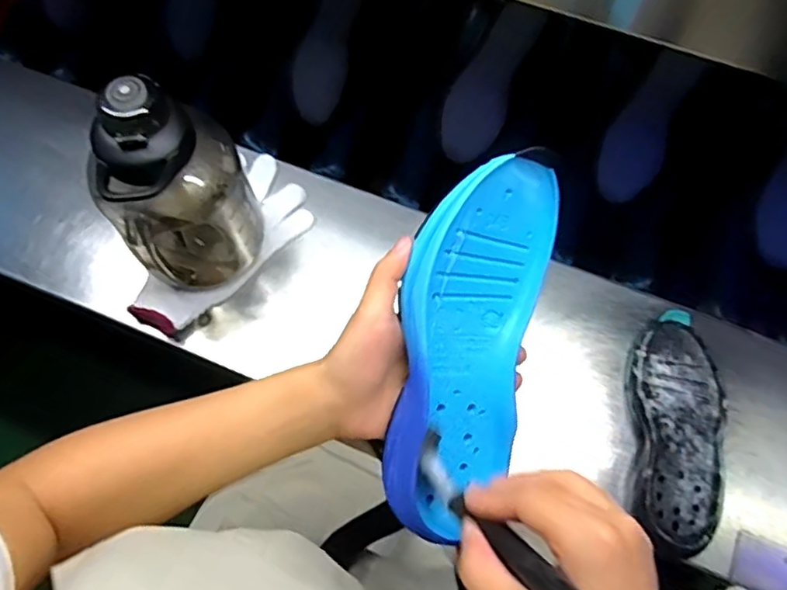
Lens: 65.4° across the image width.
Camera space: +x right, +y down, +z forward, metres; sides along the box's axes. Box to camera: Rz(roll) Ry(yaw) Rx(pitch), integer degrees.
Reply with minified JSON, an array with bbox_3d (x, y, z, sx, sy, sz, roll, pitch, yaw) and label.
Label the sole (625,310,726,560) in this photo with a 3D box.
[{"bbox_3d":[0.262,0.124,0.574,0.088,0.037,0.216,6,71,1],"label":"sole"}]

